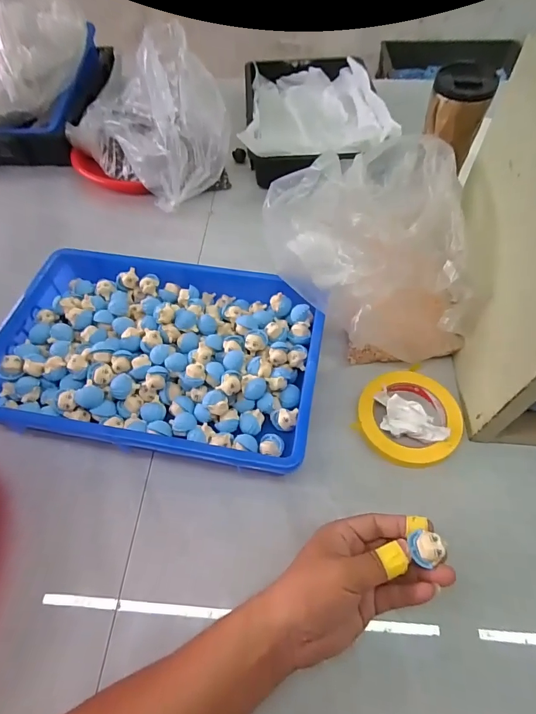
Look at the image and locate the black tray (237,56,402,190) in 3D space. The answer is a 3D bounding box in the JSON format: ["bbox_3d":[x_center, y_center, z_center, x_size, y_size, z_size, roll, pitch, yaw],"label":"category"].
[{"bbox_3d":[0.084,-0.471,0.761,0.252,0.065,0.371,-1,56,0],"label":"black tray"}]

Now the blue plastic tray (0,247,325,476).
[{"bbox_3d":[-0.127,-0.011,0.488,0.370,0.058,0.268,7,57,6],"label":"blue plastic tray"}]

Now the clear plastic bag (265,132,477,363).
[{"bbox_3d":[0.115,-0.121,0.467,0.230,0.175,0.189,-3,56,-1],"label":"clear plastic bag"}]

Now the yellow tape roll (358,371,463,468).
[{"bbox_3d":[0.158,0.066,0.452,0.111,0.014,0.108,0,56,1],"label":"yellow tape roll"}]

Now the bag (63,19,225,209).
[{"bbox_3d":[-0.199,-0.383,0.641,0.259,0.176,0.150,39,65,23],"label":"bag"}]

